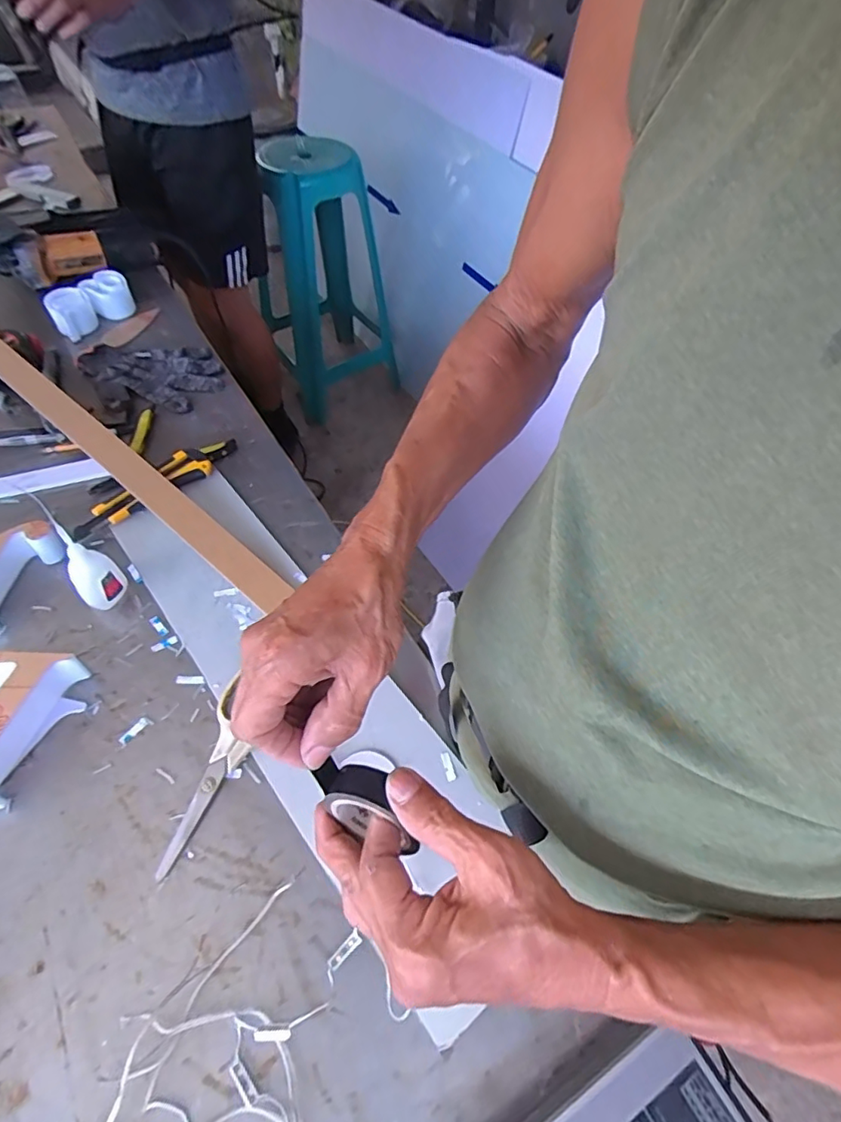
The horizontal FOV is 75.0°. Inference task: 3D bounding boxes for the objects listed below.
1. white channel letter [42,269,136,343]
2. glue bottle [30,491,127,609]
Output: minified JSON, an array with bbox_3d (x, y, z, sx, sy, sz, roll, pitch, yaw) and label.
[{"bbox_3d":[-0.504,-0.398,0.847,0.062,0.040,0.129,34,58,19],"label":"white channel letter"},{"bbox_3d":[-0.321,-0.003,0.521,0.030,0.127,0.037,5,54,0],"label":"glue bottle"}]

